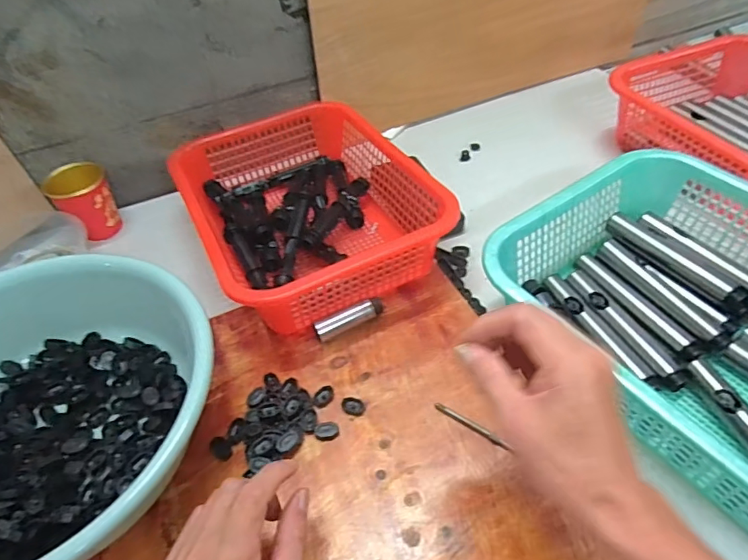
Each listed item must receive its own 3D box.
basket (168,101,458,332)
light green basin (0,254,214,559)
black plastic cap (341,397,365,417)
[{"bbox_3d":[-0.088,-0.098,0.618,0.251,0.096,0.325,-24,51,-16],"label":"basket"},{"bbox_3d":[-0.275,0.122,0.418,0.289,0.096,0.264,-4,49,1],"label":"light green basin"},{"bbox_3d":[-0.019,0.118,0.474,0.023,0.004,0.016,15,54,16],"label":"black plastic cap"}]

